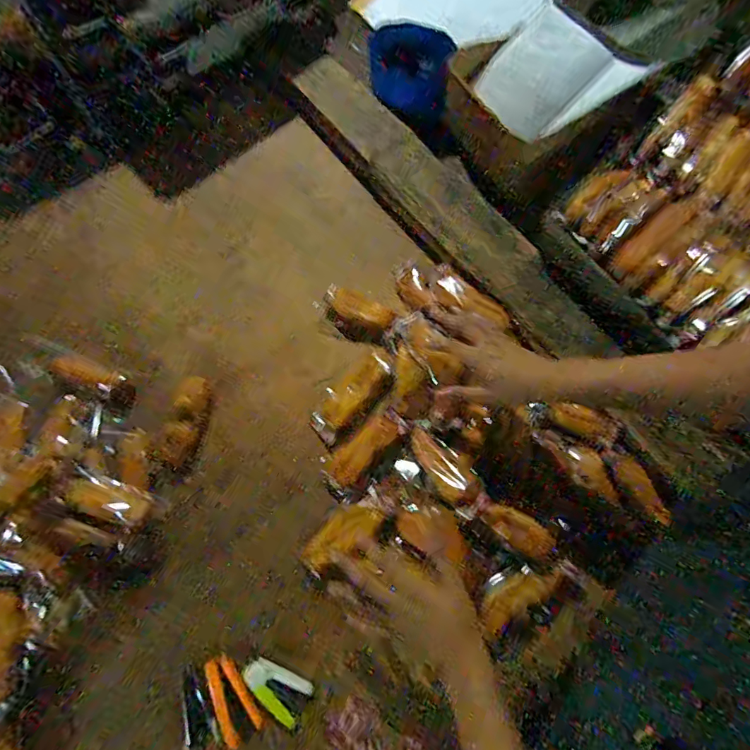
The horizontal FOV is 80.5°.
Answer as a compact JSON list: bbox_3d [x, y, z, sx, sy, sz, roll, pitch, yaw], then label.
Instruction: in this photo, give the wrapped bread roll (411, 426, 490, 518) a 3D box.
[{"bbox_3d":[0.098,0.135,0.627,0.052,0.037,0.141,-36,58,-9],"label":"wrapped bread roll"}]

